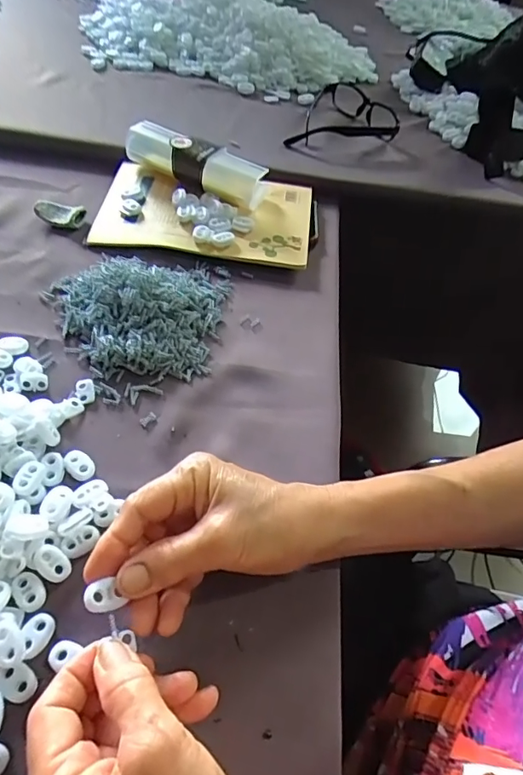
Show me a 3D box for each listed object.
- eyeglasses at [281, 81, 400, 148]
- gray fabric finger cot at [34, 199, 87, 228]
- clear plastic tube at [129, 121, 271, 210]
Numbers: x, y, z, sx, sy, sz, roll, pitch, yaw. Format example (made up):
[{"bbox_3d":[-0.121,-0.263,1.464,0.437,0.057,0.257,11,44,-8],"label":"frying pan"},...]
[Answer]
[{"bbox_3d":[0.112,-0.339,0.630,0.122,0.029,0.153,18,52,8],"label":"eyeglasses"},{"bbox_3d":[-0.195,-0.168,0.482,0.044,0.014,0.027,14,52,5],"label":"gray fabric finger cot"},{"bbox_3d":[-0.073,-0.228,0.509,0.155,0.039,0.035,23,53,12],"label":"clear plastic tube"}]

